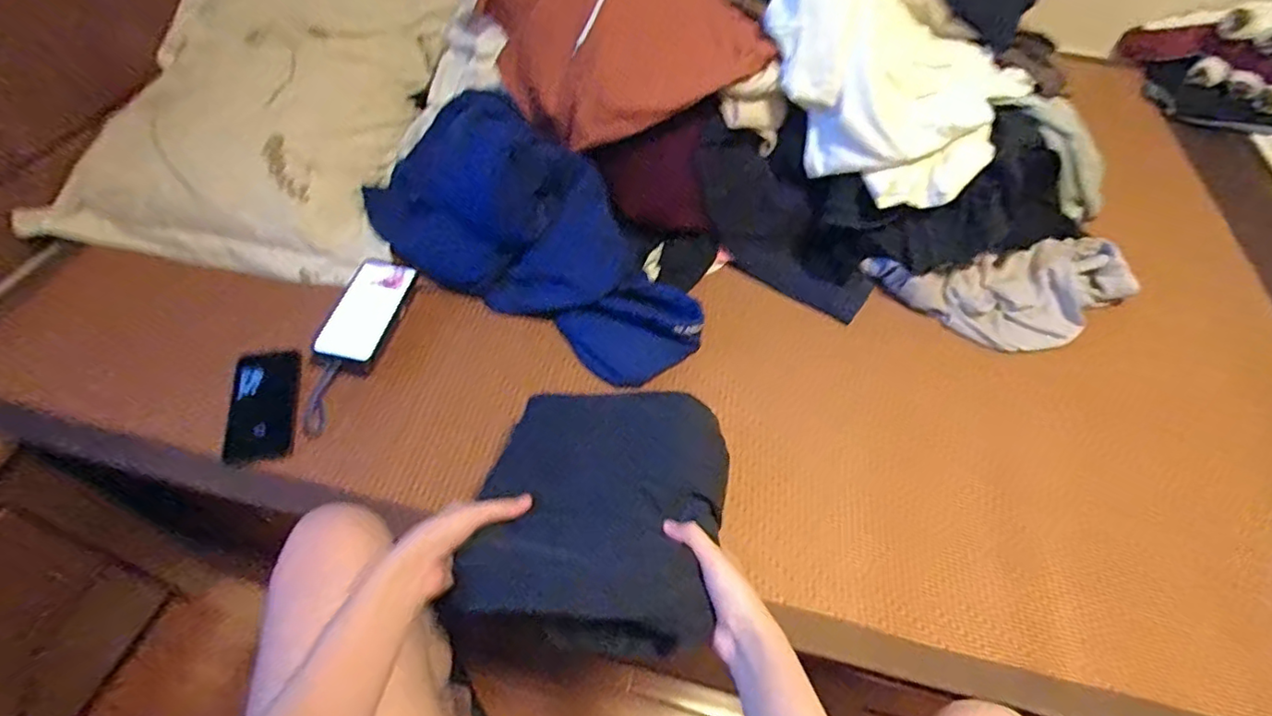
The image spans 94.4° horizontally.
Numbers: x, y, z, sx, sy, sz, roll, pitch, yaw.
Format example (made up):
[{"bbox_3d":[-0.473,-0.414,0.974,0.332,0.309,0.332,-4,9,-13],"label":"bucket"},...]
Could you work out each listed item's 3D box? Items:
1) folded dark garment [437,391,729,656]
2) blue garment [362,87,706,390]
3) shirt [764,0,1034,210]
[{"bbox_3d":[-0.035,0.142,0.568,0.226,0.047,0.245,12,54,4],"label":"folded dark garment"},{"bbox_3d":[-0.145,-0.185,0.826,0.548,0.163,0.220,32,58,17],"label":"blue garment"},{"bbox_3d":[0.319,-0.436,0.792,0.417,0.273,0.270,25,56,13],"label":"shirt"}]

